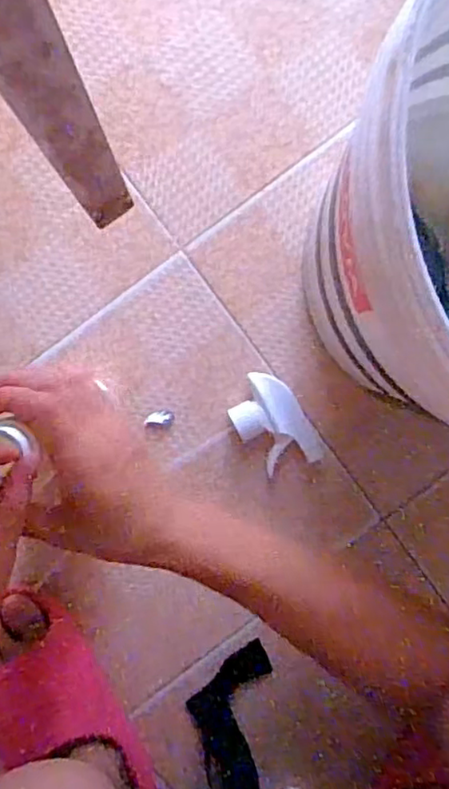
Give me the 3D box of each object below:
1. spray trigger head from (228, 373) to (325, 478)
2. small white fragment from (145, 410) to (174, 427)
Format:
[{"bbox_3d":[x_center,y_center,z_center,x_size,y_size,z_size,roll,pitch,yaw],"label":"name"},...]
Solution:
[{"bbox_3d":[0.044,0.028,0.558,0.057,0.029,0.092,-37,94,-1],"label":"spray trigger head"},{"bbox_3d":[-0.057,0.021,0.564,0.025,0.006,0.015,3,93,-3],"label":"small white fragment"}]

